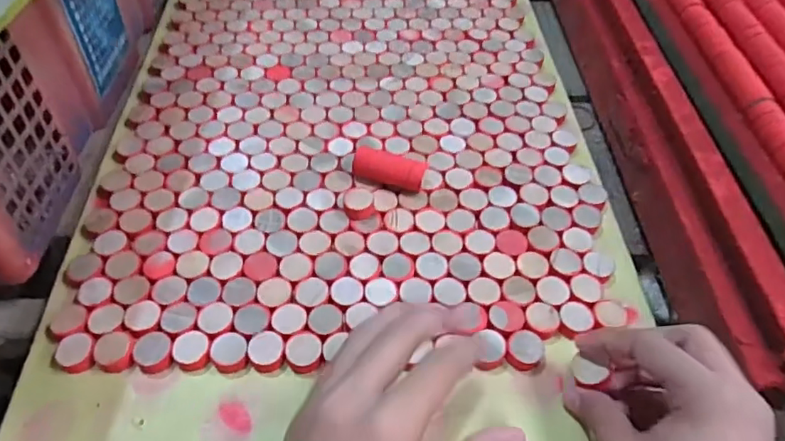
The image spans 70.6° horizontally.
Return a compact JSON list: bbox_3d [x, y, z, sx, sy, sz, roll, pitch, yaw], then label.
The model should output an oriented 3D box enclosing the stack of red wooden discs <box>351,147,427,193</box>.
[{"bbox_3d":[-0.003,-0.036,0.412,0.056,0.026,0.020,18,52,13],"label":"stack of red wooden discs"}]

